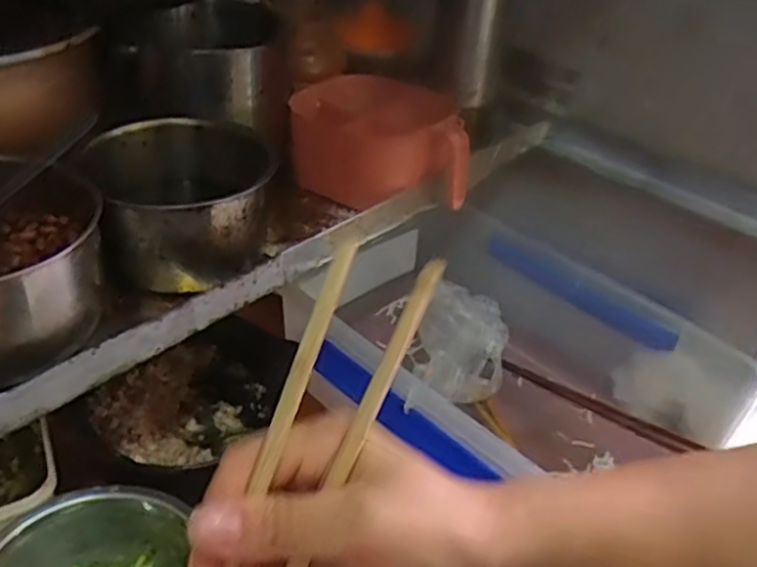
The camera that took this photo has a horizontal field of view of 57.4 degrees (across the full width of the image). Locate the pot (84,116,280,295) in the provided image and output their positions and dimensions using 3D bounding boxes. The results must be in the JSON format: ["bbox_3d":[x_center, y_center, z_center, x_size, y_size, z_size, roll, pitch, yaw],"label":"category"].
[{"bbox_3d":[-0.132,-0.057,0.489,0.113,0.074,0.123,4,36,-5],"label":"pot"}]

